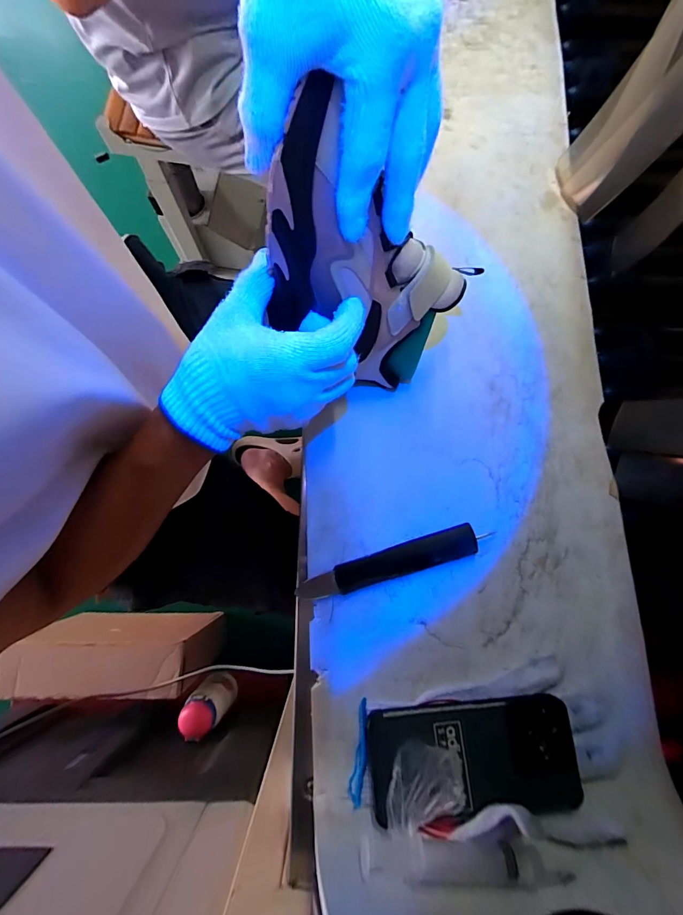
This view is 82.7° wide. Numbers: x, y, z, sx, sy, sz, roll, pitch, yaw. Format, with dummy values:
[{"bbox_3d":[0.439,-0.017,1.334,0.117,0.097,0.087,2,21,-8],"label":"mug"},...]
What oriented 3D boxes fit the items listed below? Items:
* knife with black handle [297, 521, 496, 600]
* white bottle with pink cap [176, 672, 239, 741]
[{"bbox_3d":[0.045,0.097,0.352,0.171,0.016,0.028,-17,80,-2],"label":"knife with black handle"},{"bbox_3d":[-0.271,0.506,0.811,0.075,0.171,0.077,0,80,0],"label":"white bottle with pink cap"}]

